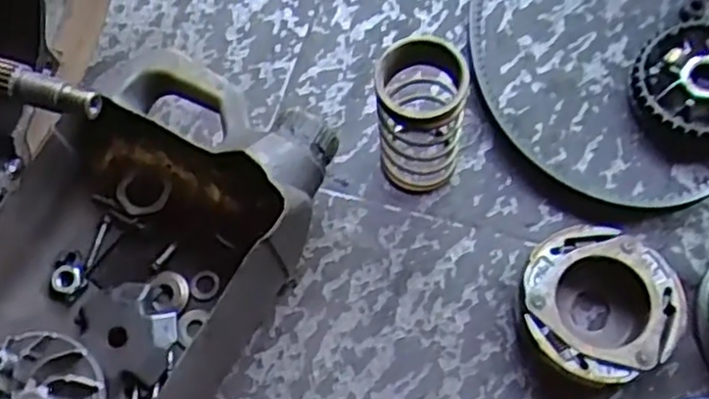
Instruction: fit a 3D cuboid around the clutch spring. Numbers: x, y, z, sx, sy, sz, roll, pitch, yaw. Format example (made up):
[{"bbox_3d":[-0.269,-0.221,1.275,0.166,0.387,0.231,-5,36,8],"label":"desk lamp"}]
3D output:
[{"bbox_3d":[0.046,-0.054,0.502,0.058,0.126,0.057,-1,69,2],"label":"clutch spring"}]

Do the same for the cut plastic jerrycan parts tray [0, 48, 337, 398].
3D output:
[{"bbox_3d":[-0.163,0.066,0.481,0.186,0.100,0.329,26,73,12],"label":"cut plastic jerrycan parts tray"}]

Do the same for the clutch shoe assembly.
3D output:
[{"bbox_3d":[0.165,0.072,0.496,0.099,0.040,0.100,-26,70,-7],"label":"clutch shoe assembly"}]

